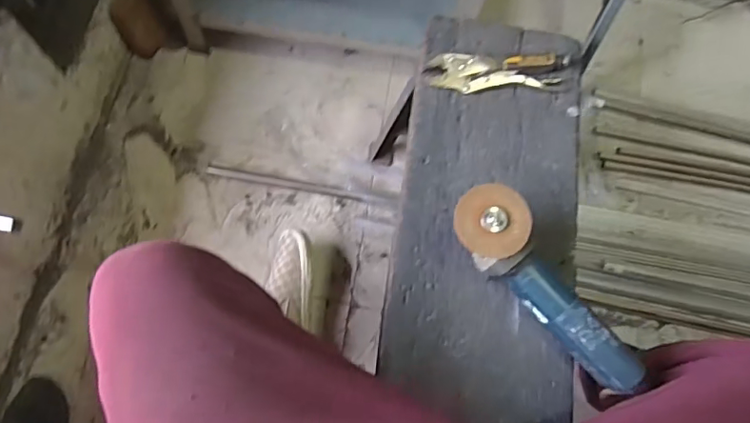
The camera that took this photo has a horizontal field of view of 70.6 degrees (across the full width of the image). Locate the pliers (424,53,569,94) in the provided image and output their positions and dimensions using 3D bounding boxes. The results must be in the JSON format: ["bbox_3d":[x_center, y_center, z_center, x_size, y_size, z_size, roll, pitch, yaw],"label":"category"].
[{"bbox_3d":[0.185,-0.209,0.797,0.210,0.024,0.052,0,72,-5],"label":"pliers"}]

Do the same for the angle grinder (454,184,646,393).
[{"bbox_3d":[0.218,0.091,0.656,0.298,0.079,0.090,44,74,9],"label":"angle grinder"}]

